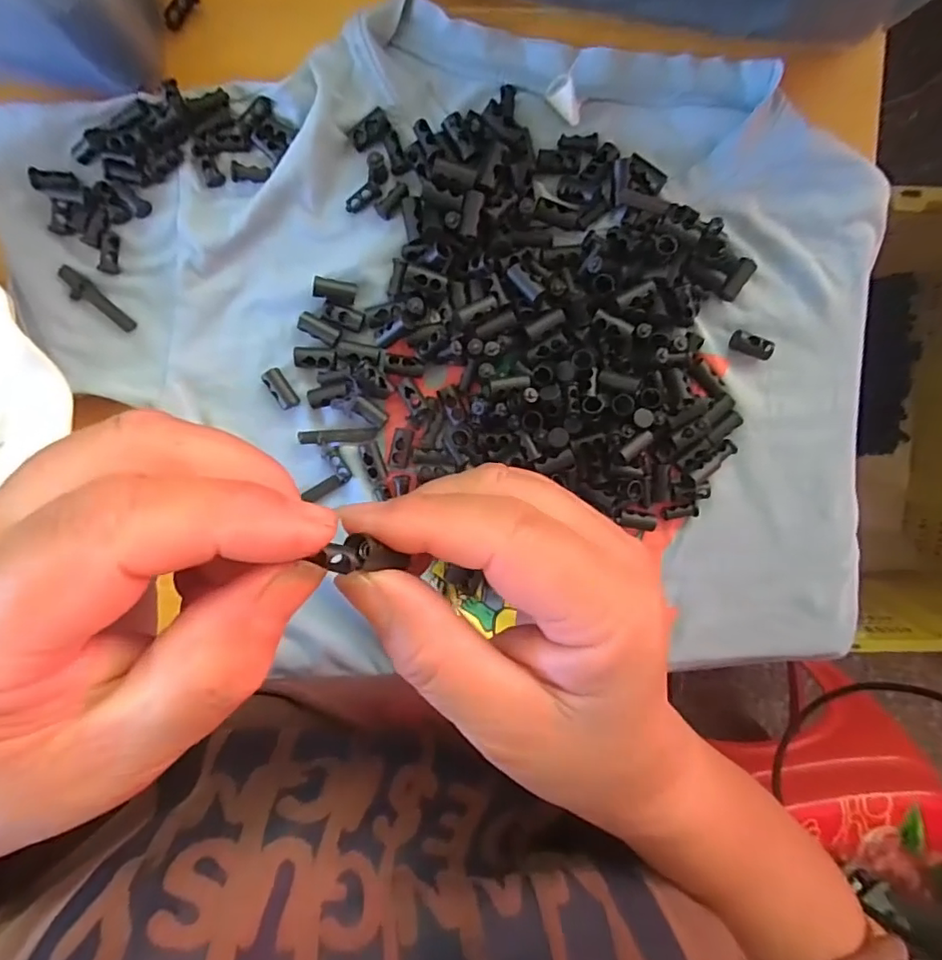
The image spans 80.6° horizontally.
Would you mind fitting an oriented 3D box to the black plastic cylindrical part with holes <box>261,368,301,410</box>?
[{"bbox_3d":[-0.085,-0.041,0.249,0.009,0.006,0.018,-34,99,2],"label":"black plastic cylindrical part with holes"}]

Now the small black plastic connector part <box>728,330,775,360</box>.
[{"bbox_3d":[0.131,-0.063,0.257,0.018,0.007,0.009,16,97,-6],"label":"small black plastic connector part"}]

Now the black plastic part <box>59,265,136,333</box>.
[{"bbox_3d":[-0.162,-0.077,0.240,0.035,0.004,0.010,41,94,-8],"label":"black plastic part"}]

